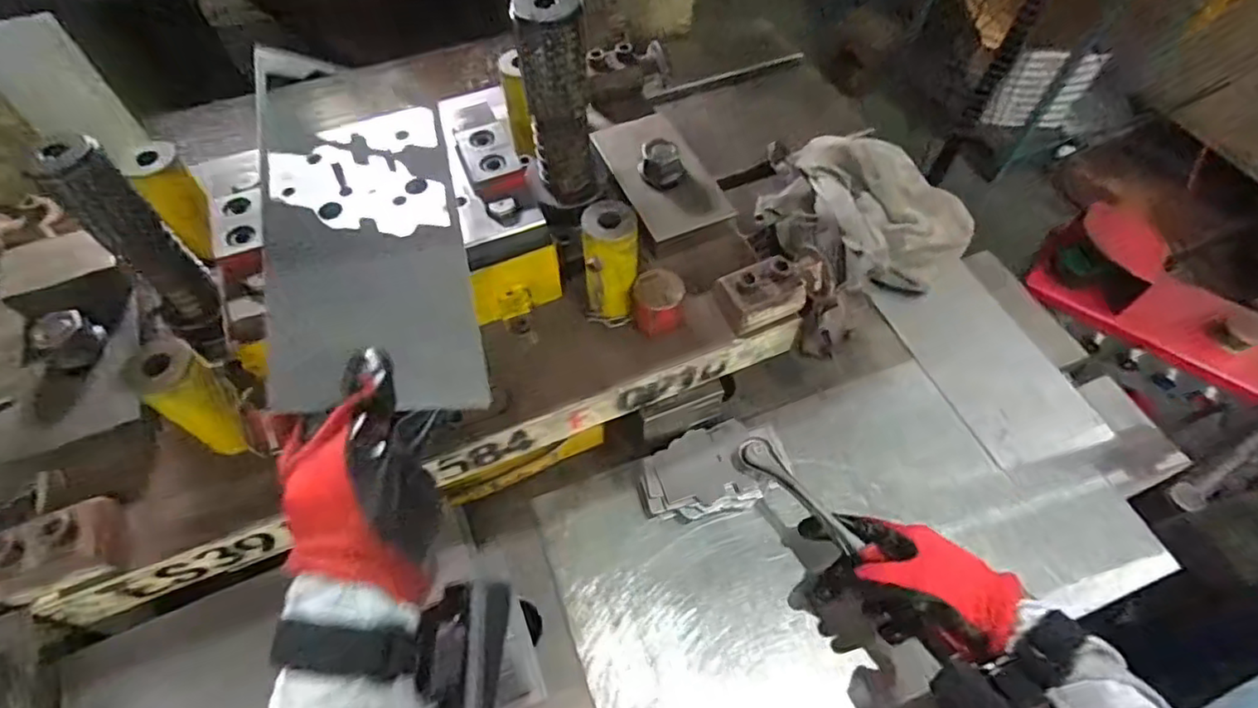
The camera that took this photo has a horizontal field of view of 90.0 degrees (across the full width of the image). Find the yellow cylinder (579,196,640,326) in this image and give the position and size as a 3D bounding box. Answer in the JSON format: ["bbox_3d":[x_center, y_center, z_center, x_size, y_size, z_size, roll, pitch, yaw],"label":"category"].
[{"bbox_3d":[-0.013,-0.067,0.481,0.039,0.098,0.040,-2,58,-1],"label":"yellow cylinder"}]

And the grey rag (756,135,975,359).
[{"bbox_3d":[0.265,-0.155,0.701,0.222,0.068,0.293,-9,58,-5],"label":"grey rag"}]

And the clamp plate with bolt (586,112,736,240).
[{"bbox_3d":[0.028,-0.170,0.567,0.080,0.032,0.141,-22,60,-13],"label":"clamp plate with bolt"}]

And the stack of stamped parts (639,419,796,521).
[{"bbox_3d":[0.075,0.105,0.561,0.133,0.035,0.073,-15,59,-9],"label":"stack of stamped parts"}]

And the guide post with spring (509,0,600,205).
[{"bbox_3d":[-0.052,-0.182,0.469,0.045,0.159,0.041,-11,58,-6],"label":"guide post with spring"}]

